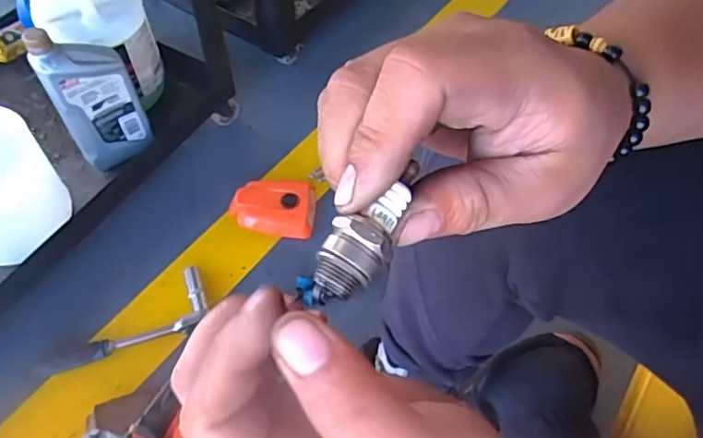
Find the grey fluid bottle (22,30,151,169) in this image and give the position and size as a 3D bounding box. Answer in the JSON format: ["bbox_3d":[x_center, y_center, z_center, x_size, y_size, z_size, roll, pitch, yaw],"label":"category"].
[{"bbox_3d":[-0.361,-0.168,0.820,0.110,0.223,0.068,-24,59,-18],"label":"grey fluid bottle"}]

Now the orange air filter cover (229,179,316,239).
[{"bbox_3d":[-0.124,-0.026,0.915,0.131,0.041,0.102,5,55,2],"label":"orange air filter cover"}]

